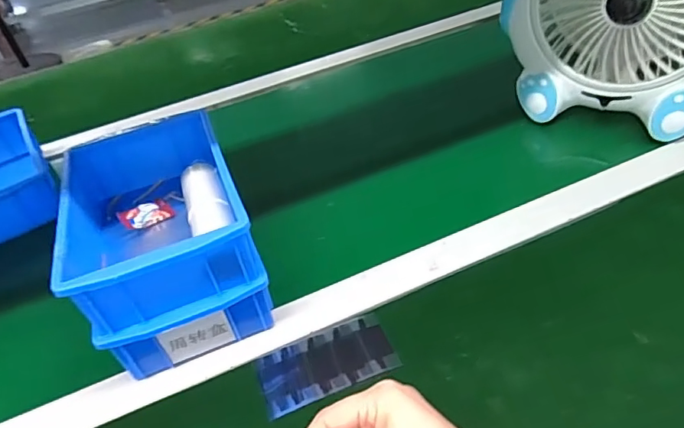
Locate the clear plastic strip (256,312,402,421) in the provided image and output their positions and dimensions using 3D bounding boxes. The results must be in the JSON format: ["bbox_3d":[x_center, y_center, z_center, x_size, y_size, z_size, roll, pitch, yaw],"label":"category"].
[{"bbox_3d":[-0.013,0.117,0.412,0.108,0.004,0.057,-21,43,-12],"label":"clear plastic strip"}]

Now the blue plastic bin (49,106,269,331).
[{"bbox_3d":[-0.161,-0.004,0.435,0.131,0.065,0.203,-22,43,-13],"label":"blue plastic bin"}]

